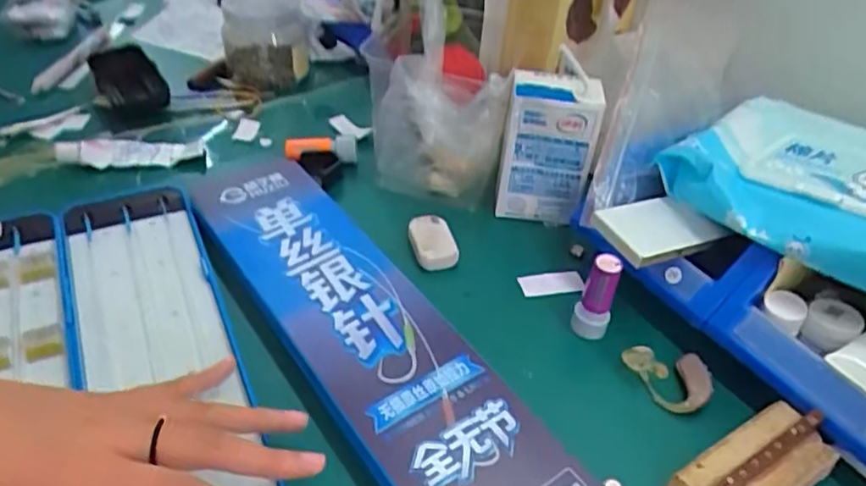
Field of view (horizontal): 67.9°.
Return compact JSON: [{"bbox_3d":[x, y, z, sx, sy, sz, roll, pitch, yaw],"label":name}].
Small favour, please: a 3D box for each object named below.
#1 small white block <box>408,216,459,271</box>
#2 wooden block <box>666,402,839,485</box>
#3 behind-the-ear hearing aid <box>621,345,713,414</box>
[{"bbox_3d":[0.000,-0.002,0.472,0.030,0.011,0.048,-10,44,-15],"label":"small white block"},{"bbox_3d":[0.172,0.120,0.340,0.090,0.031,0.041,-21,47,-25],"label":"wooden block"},{"bbox_3d":[0.144,0.083,0.391,0.050,0.017,0.037,2,45,-4],"label":"behind-the-ear hearing aid"}]

